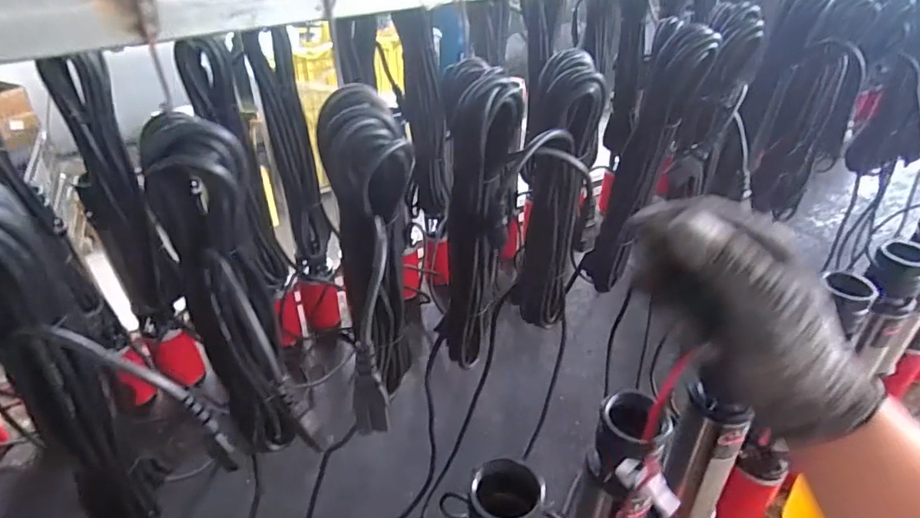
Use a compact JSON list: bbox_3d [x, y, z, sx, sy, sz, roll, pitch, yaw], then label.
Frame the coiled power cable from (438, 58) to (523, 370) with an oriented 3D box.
[{"bbox_3d":[0.016,-0.021,0.528,0.069,0.319,0.069,4,37,5],"label":"coiled power cable"}]

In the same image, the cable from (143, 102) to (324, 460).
[{"bbox_3d":[-0.171,0.053,0.425,0.061,0.337,0.059,-29,46,-34],"label":"cable"}]

